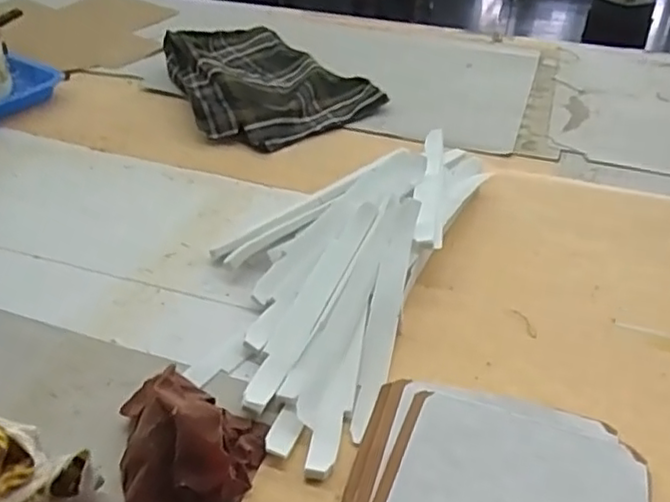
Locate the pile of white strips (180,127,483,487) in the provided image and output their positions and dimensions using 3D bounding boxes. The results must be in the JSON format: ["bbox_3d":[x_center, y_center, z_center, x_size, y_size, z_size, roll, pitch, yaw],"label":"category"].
[{"bbox_3d":[0.004,-0.009,0.638,0.193,0.038,0.452,16,41,18],"label":"pile of white strips"}]

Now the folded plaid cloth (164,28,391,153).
[{"bbox_3d":[-0.107,-0.269,0.946,0.254,0.060,0.333,-18,42,-21],"label":"folded plaid cloth"}]

